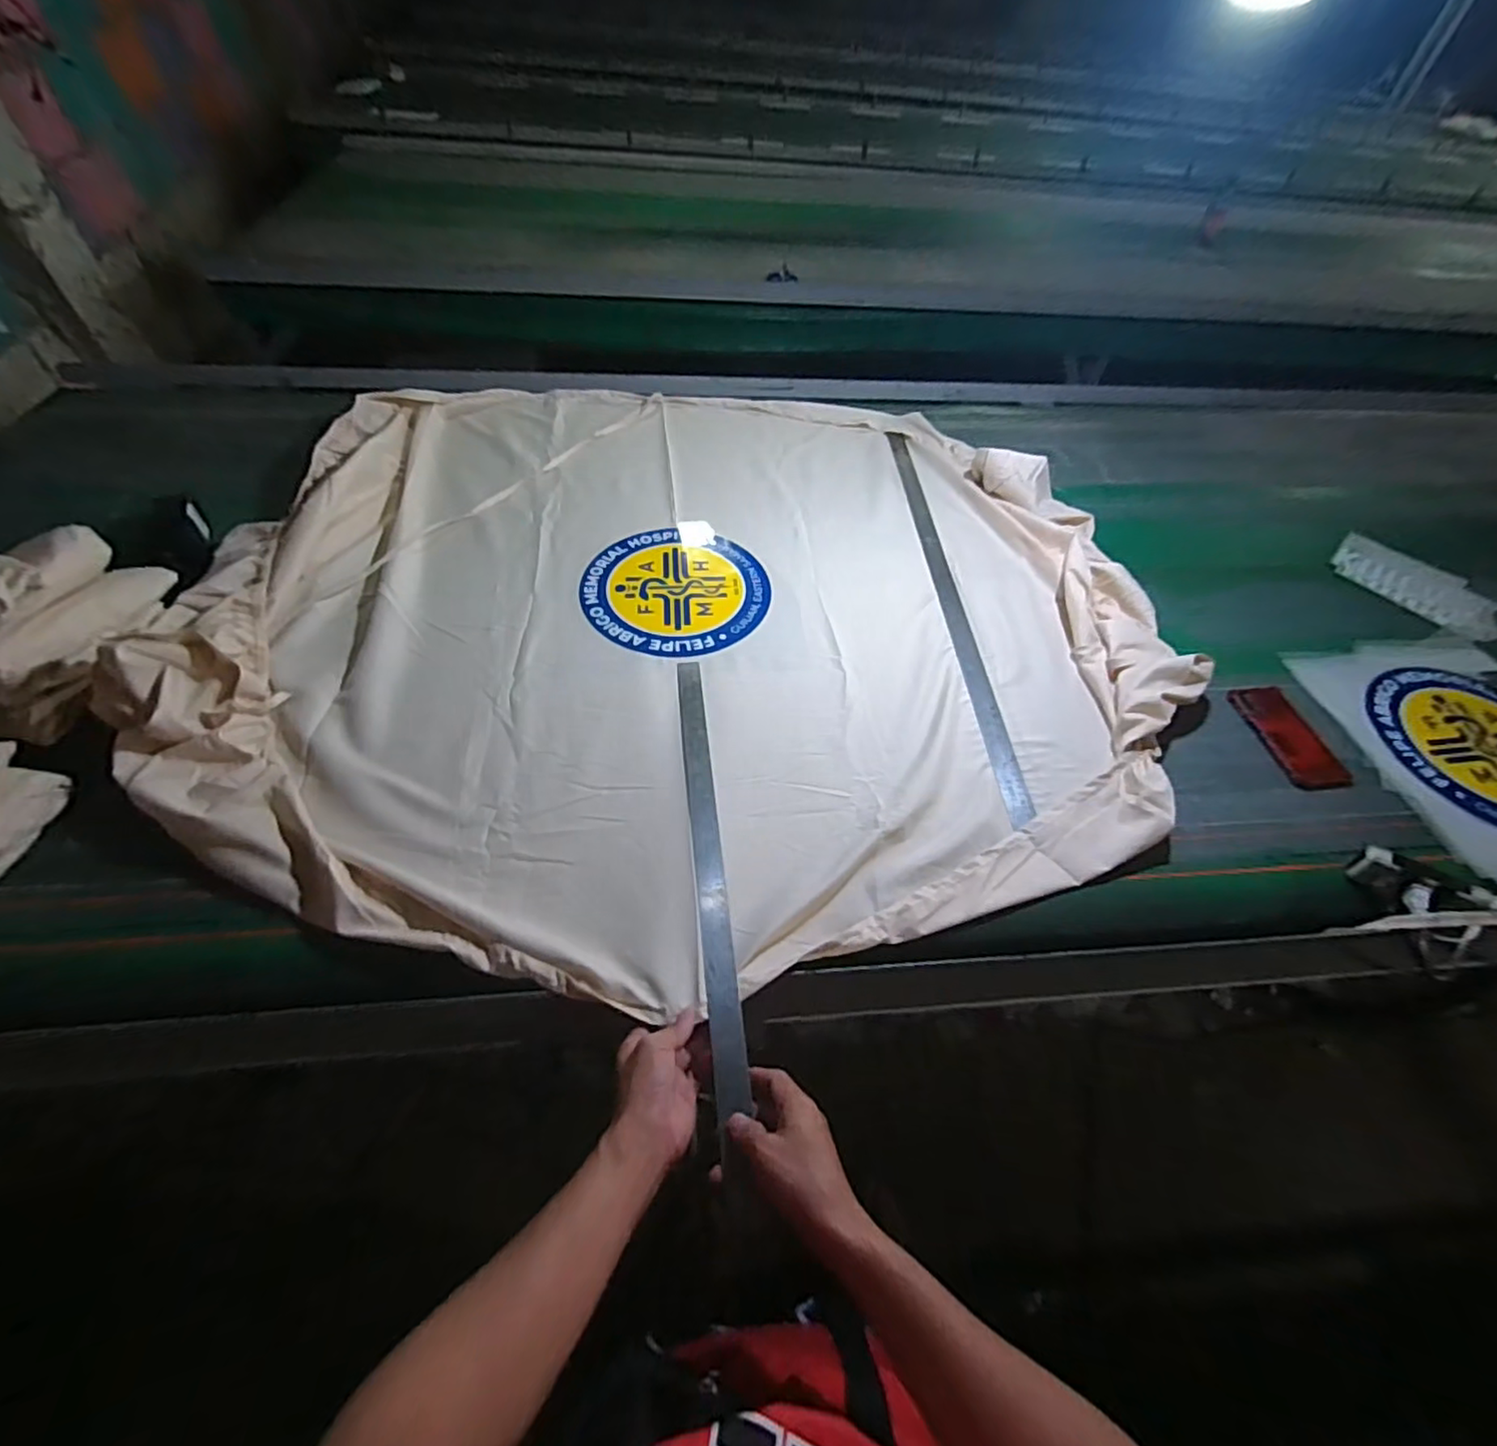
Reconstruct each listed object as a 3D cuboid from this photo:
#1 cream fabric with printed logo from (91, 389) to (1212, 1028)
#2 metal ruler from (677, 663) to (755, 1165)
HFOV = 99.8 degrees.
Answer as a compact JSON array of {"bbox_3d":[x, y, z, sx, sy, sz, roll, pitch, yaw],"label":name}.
[{"bbox_3d":[-0.088,-0.217,0.970,1.280,0.071,1.152,-3,51,-7],"label":"cream fabric with printed logo"},{"bbox_3d":[-0.048,0.127,0.717,0.031,0.011,0.540,-3,49,-8],"label":"metal ruler"}]

